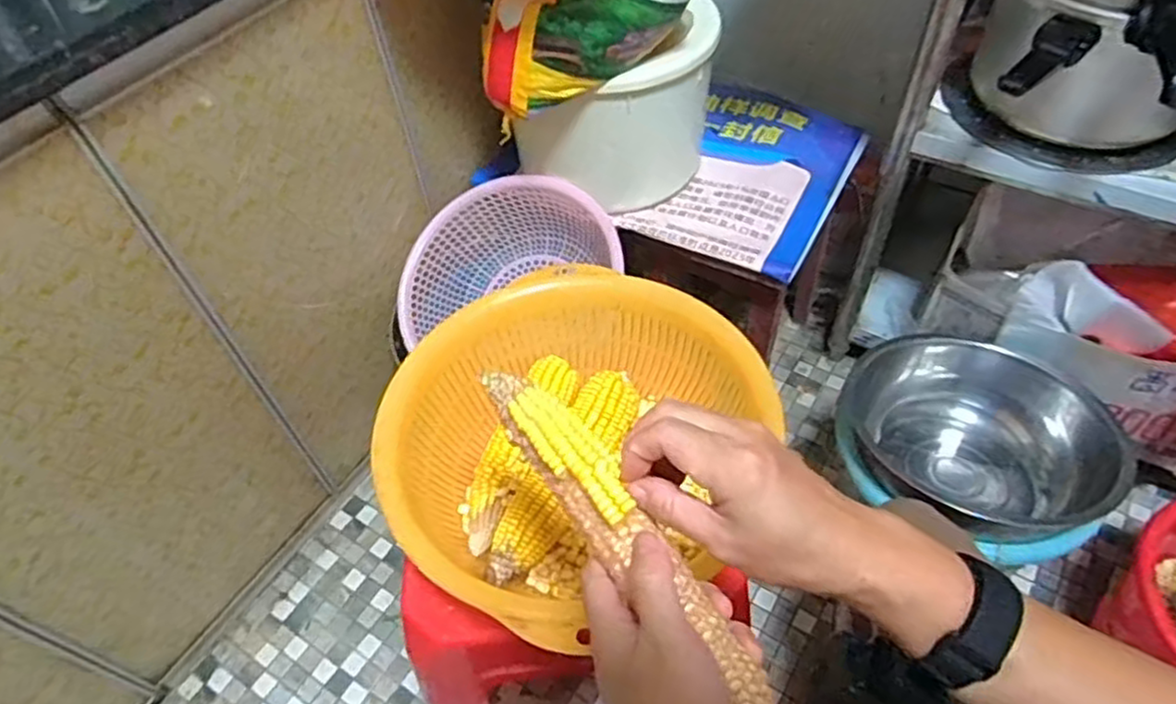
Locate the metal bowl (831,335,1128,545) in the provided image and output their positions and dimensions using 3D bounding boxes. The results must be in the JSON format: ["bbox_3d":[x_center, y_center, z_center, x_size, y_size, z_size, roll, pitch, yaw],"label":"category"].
[{"bbox_3d":[0.466,0.105,0.899,0.281,0.143,0.279,-2,52,2],"label":"metal bowl"}]

